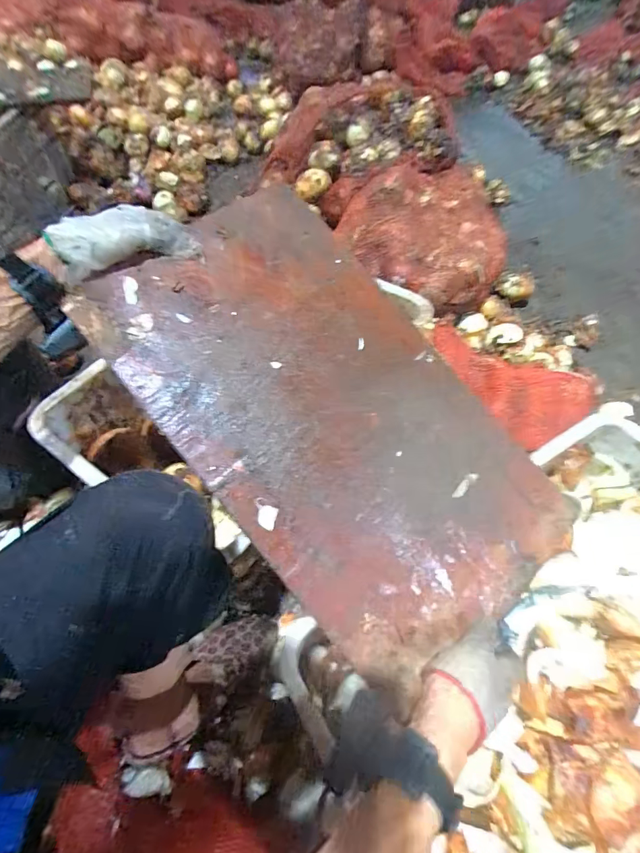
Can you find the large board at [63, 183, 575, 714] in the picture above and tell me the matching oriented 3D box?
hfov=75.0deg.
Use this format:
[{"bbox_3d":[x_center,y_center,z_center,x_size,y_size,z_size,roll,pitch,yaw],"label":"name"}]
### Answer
[{"bbox_3d":[0.016,-0.012,0.443,0.292,0.009,0.505,-38,86,-20],"label":"large board"}]

